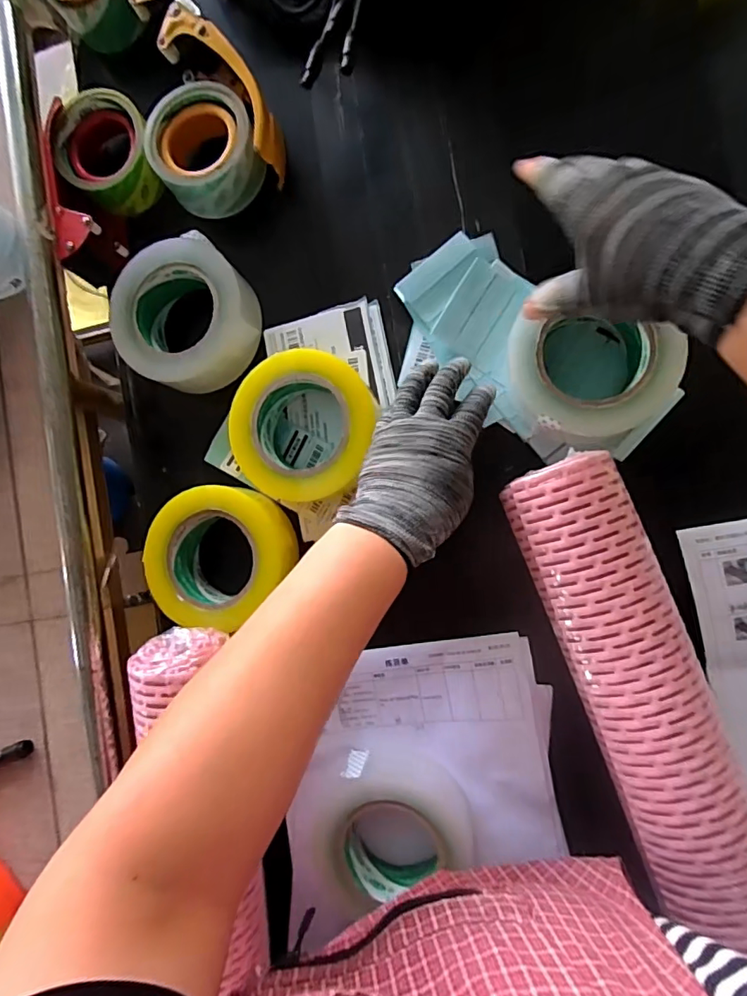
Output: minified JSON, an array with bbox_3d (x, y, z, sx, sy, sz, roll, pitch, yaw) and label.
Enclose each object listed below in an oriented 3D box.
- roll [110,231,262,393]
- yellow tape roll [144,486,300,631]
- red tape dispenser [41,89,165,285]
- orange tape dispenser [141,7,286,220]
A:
[{"bbox_3d":[-0.170,-0.166,0.450,0.117,0.050,0.126,-1,82,10],"label":"roll"},{"bbox_3d":[-0.133,0.047,0.441,0.110,0.046,0.121,-1,82,10],"label":"yellow tape roll"},{"bbox_3d":[-0.242,-0.289,0.465,0.094,0.056,0.155,-11,86,9],"label":"red tape dispenser"},{"bbox_3d":[-0.151,-0.338,0.447,0.111,0.059,0.146,-23,84,8],"label":"orange tape dispenser"}]

